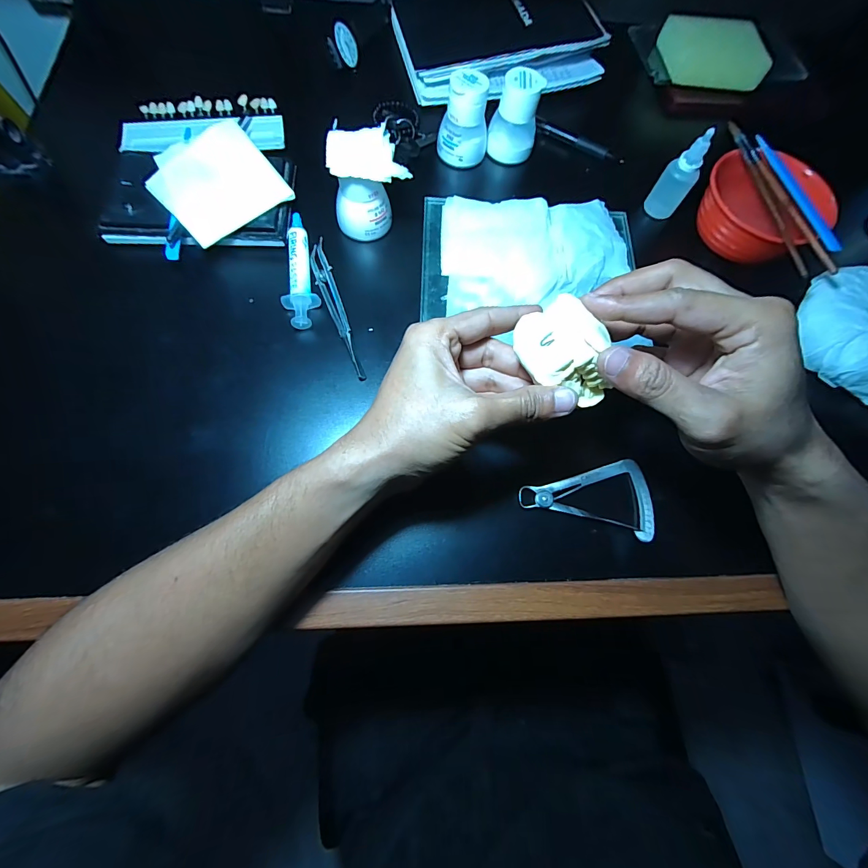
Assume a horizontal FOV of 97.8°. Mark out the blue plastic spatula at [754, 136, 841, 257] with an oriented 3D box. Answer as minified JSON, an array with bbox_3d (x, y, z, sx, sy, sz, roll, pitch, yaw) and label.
[{"bbox_3d":[0.320,-0.217,0.337,0.012,0.008,0.137,-10,74,-8],"label":"blue plastic spatula"}]

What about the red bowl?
[{"bbox_3d":[0.302,-0.214,0.357,0.089,0.048,0.109,-32,80,-10],"label":"red bowl"}]

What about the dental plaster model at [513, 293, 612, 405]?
[{"bbox_3d":[0.081,-0.047,0.231,0.043,0.038,0.063,-33,82,17],"label":"dental plaster model"}]

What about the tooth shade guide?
[{"bbox_3d":[-0.227,-0.304,0.372,0.147,0.018,0.094,-12,61,-11],"label":"tooth shade guide"}]

